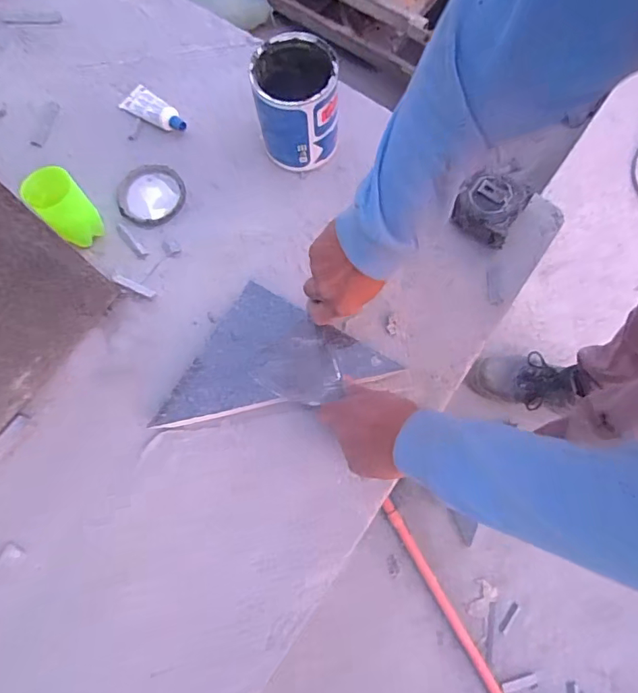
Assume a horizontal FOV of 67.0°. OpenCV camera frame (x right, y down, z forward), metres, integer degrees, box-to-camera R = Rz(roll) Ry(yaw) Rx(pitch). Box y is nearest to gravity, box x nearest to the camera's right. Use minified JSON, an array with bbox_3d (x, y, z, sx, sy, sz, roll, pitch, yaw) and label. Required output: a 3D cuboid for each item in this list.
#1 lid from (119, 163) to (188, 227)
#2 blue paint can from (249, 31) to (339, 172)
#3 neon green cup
[{"bbox_3d":[-0.223,-0.202,0.642,0.087,0.006,0.090,0,74,1],"label":"lid"},{"bbox_3d":[-0.029,-0.300,0.606,0.093,0.124,0.111,-10,74,-2],"label":"blue paint can"},{"bbox_3d":[-0.309,-0.169,0.590,0.057,0.087,0.050,-36,76,-8],"label":"neon green cup"}]

